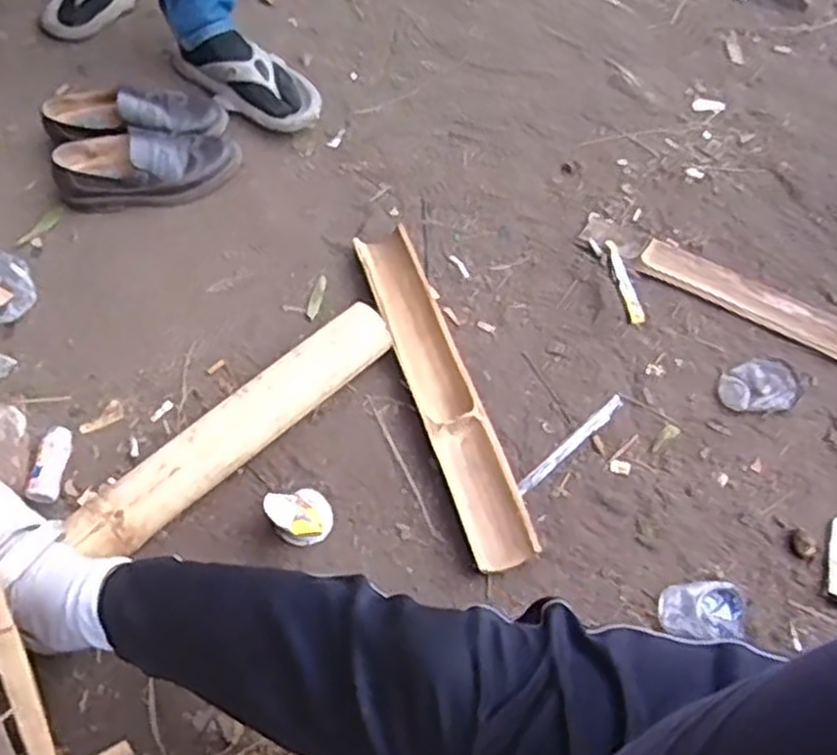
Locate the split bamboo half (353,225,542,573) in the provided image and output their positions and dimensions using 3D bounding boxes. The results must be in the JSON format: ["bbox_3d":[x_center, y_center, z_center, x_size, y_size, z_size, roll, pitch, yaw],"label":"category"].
[{"bbox_3d":[0.028,0.001,1.019,0.088,0.047,0.517,-17,57,-7],"label":"split bamboo half"}]

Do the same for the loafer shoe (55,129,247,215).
[{"bbox_3d":[-0.413,-0.325,1.182,0.271,0.074,0.092,-12,56,-3],"label":"loafer shoe"}]

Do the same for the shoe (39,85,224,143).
[{"bbox_3d":[-0.439,-0.406,1.214,0.265,0.082,0.100,-10,56,-2],"label":"shoe"}]

